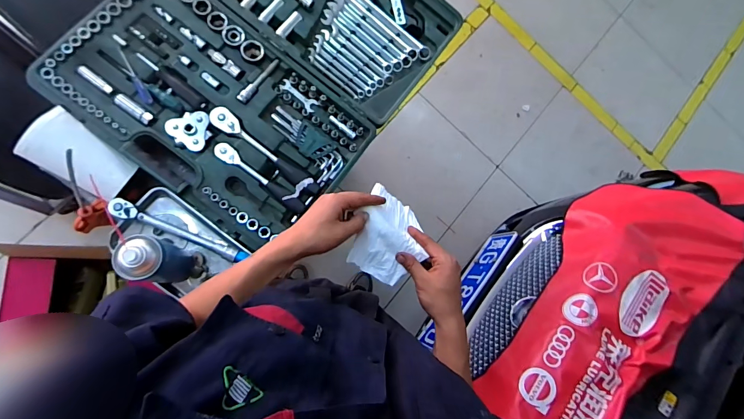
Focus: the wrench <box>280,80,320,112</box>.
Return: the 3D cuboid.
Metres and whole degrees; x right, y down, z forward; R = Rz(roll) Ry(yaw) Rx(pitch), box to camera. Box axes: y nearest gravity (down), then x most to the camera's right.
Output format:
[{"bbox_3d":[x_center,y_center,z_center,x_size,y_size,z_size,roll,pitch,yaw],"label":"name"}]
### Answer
[{"bbox_3d":[-0.150,-0.233,0.750,0.083,0.006,0.028,35,77,-6],"label":"wrench"}]

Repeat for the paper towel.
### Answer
[{"bbox_3d":[0.024,0.043,0.553,0.103,0.049,0.123,30,85,-5],"label":"paper towel"}]

